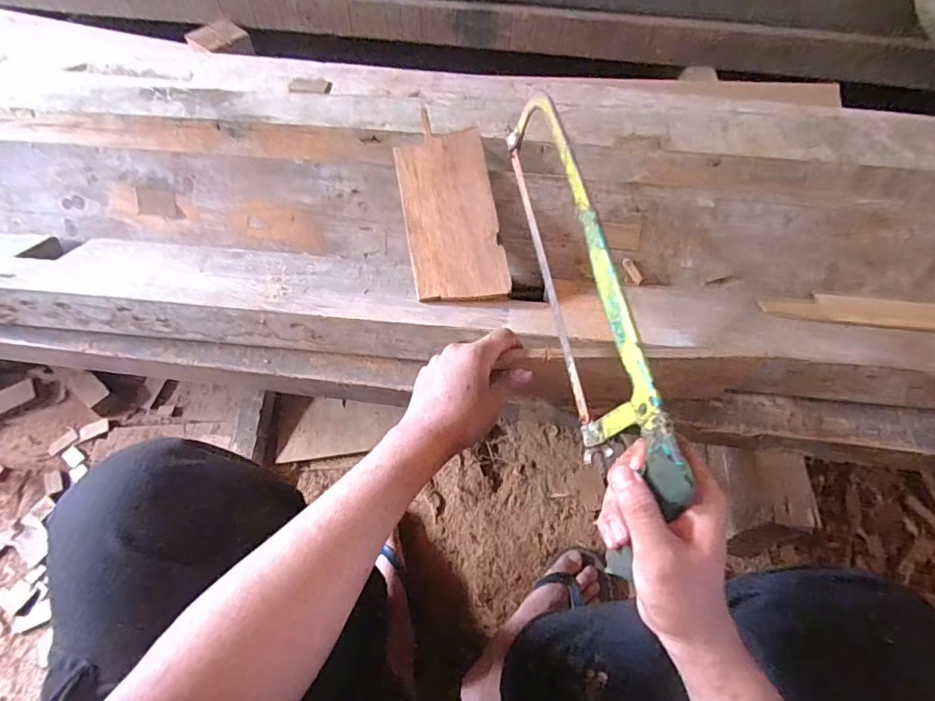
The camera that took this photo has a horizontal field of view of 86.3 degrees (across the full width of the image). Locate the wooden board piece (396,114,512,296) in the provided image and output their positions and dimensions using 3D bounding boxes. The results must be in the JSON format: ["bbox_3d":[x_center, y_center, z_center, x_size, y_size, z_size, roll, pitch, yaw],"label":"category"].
[{"bbox_3d":[-0.021,-0.161,0.588,0.105,0.005,0.210,-10,77,-1],"label":"wooden board piece"}]

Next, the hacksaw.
[{"bbox_3d":[0.089,-0.054,0.422,0.030,0.103,0.429,-6,59,-6],"label":"hacksaw"}]

